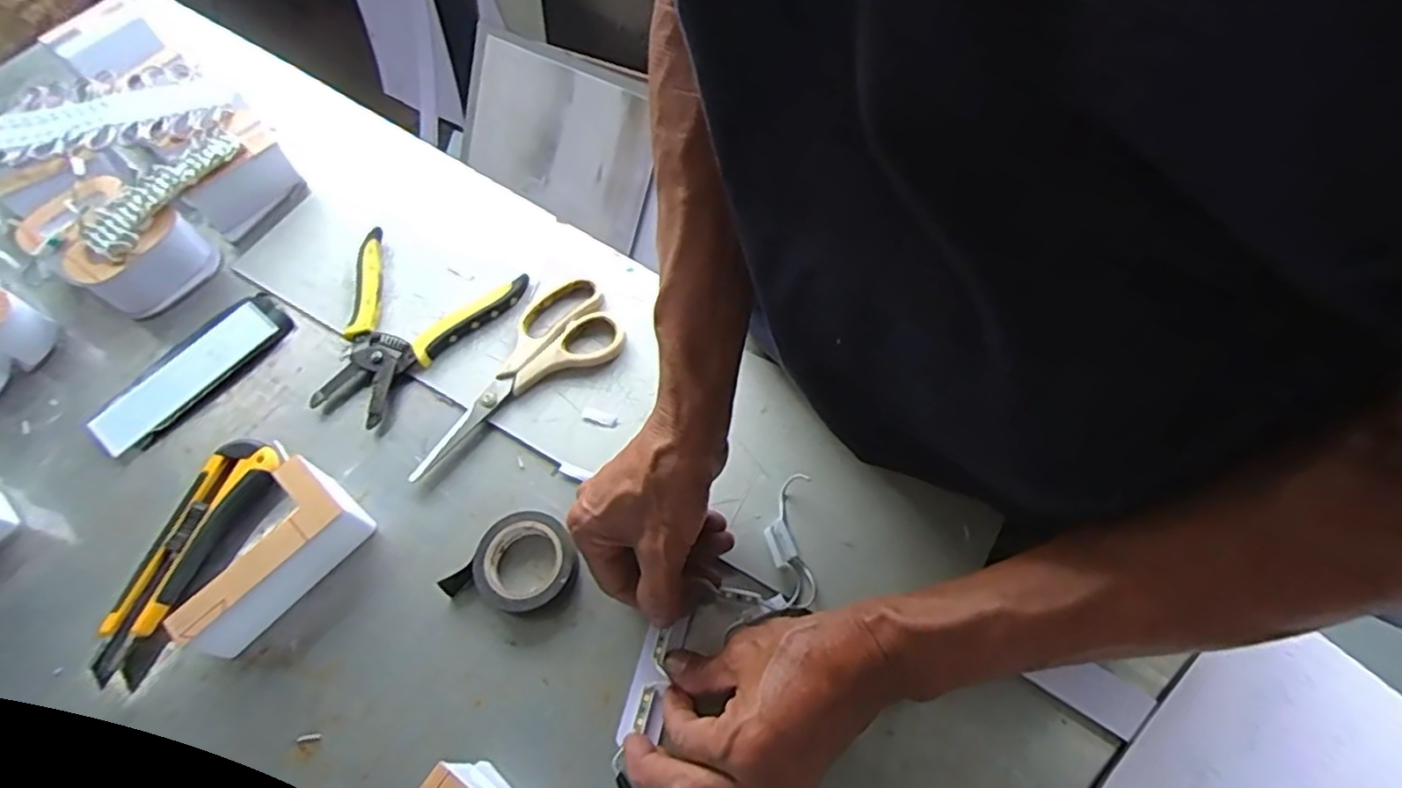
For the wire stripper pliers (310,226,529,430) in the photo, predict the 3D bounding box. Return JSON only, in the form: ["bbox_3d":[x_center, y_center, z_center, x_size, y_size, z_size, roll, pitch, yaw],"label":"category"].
[{"bbox_3d":[-0.232,-0.052,0.526,0.139,0.015,0.150,22,65,15],"label":"wire stripper pliers"}]

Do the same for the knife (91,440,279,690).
[{"bbox_3d":[-0.335,0.102,0.450,0.037,0.022,0.155,18,64,13],"label":"knife"}]

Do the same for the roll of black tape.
[{"bbox_3d":[-0.115,0.105,0.435,0.072,0.025,0.061,18,64,13],"label":"roll of black tape"}]

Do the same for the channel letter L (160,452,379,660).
[{"bbox_3d":[-0.270,0.099,0.433,0.057,0.048,0.115,39,71,22],"label":"channel letter L"}]

